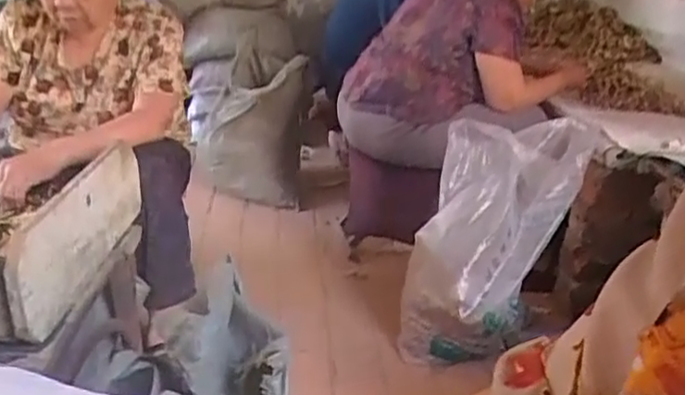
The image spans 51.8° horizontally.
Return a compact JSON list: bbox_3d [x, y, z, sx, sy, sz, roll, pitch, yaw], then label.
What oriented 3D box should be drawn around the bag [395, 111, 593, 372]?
[{"bbox_3d":[0.323,0.080,1.656,0.268,0.667,0.206,22,-7,43],"label":"bag"}]

